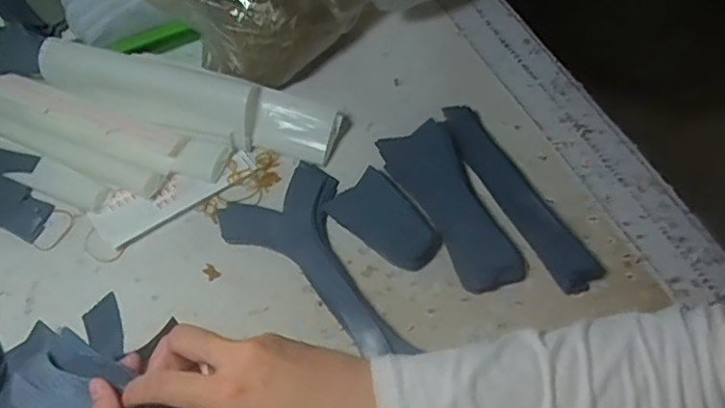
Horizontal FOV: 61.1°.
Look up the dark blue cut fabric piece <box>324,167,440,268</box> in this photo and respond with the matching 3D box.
[{"bbox_3d":[0.023,0.013,0.543,0.098,0.016,0.058,33,65,17],"label":"dark blue cut fabric piece"}]

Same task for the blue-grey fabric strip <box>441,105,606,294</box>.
[{"bbox_3d":[0.140,-0.012,0.555,0.039,0.021,0.199,-27,64,-15],"label":"blue-grey fabric strip"}]

